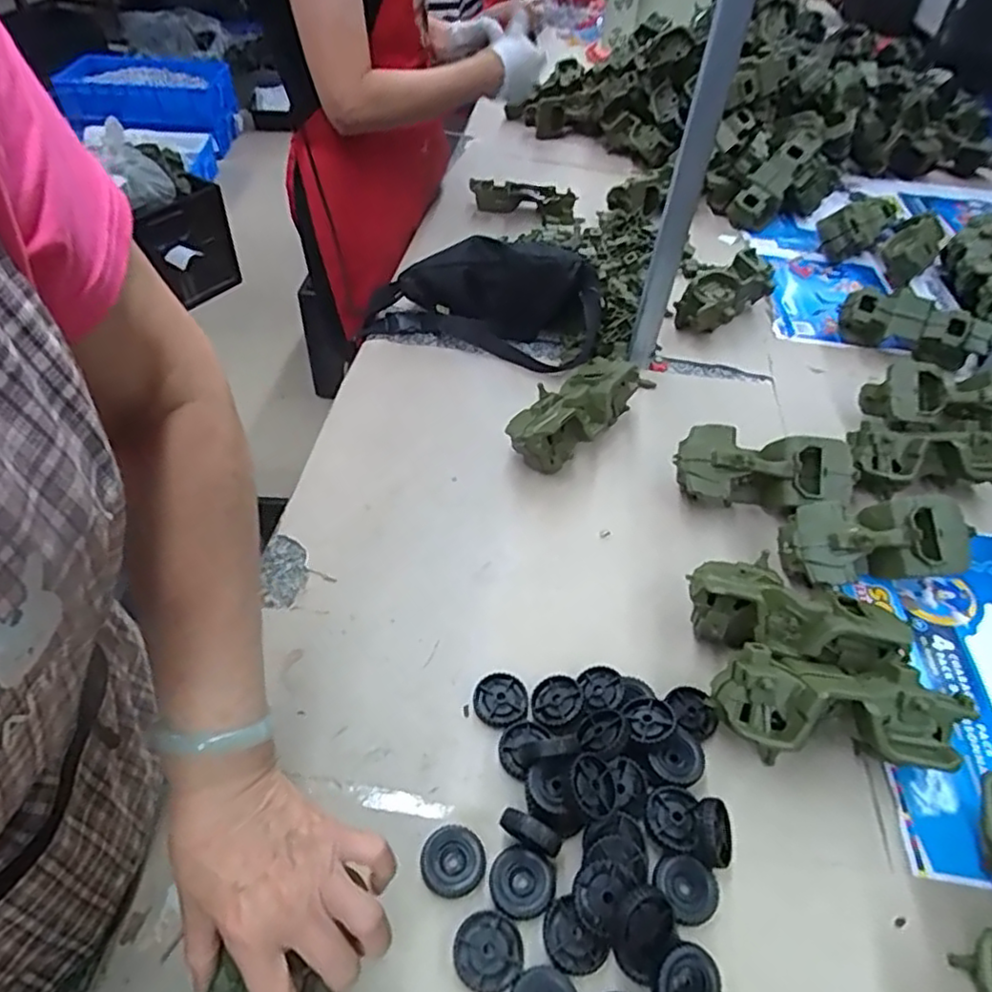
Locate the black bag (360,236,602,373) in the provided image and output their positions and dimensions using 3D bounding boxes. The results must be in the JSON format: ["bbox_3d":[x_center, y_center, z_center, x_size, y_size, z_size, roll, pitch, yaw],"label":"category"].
[{"bbox_3d":[-0.017,-0.267,0.877,0.316,0.114,0.114,17,48,10],"label":"black bag"}]

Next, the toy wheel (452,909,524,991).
[{"bbox_3d":[-0.005,0.293,0.423,0.043,0.008,0.043,-32,57,-30],"label":"toy wheel"}]

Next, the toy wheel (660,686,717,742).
[{"bbox_3d":[0.161,0.176,0.538,0.040,0.016,0.044,3,47,-3],"label":"toy wheel"}]

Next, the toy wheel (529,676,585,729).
[{"bbox_3d":[0.048,0.168,0.535,0.039,0.011,0.043,34,53,24],"label":"toy wheel"}]

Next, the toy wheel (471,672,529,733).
[{"bbox_3d":[0.004,0.168,0.540,0.043,0.010,0.044,3,47,-3],"label":"toy wheel"}]

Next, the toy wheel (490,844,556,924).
[{"bbox_3d":[0.018,0.266,0.450,0.044,0.009,0.042,3,47,-3],"label":"toy wheel"}]

